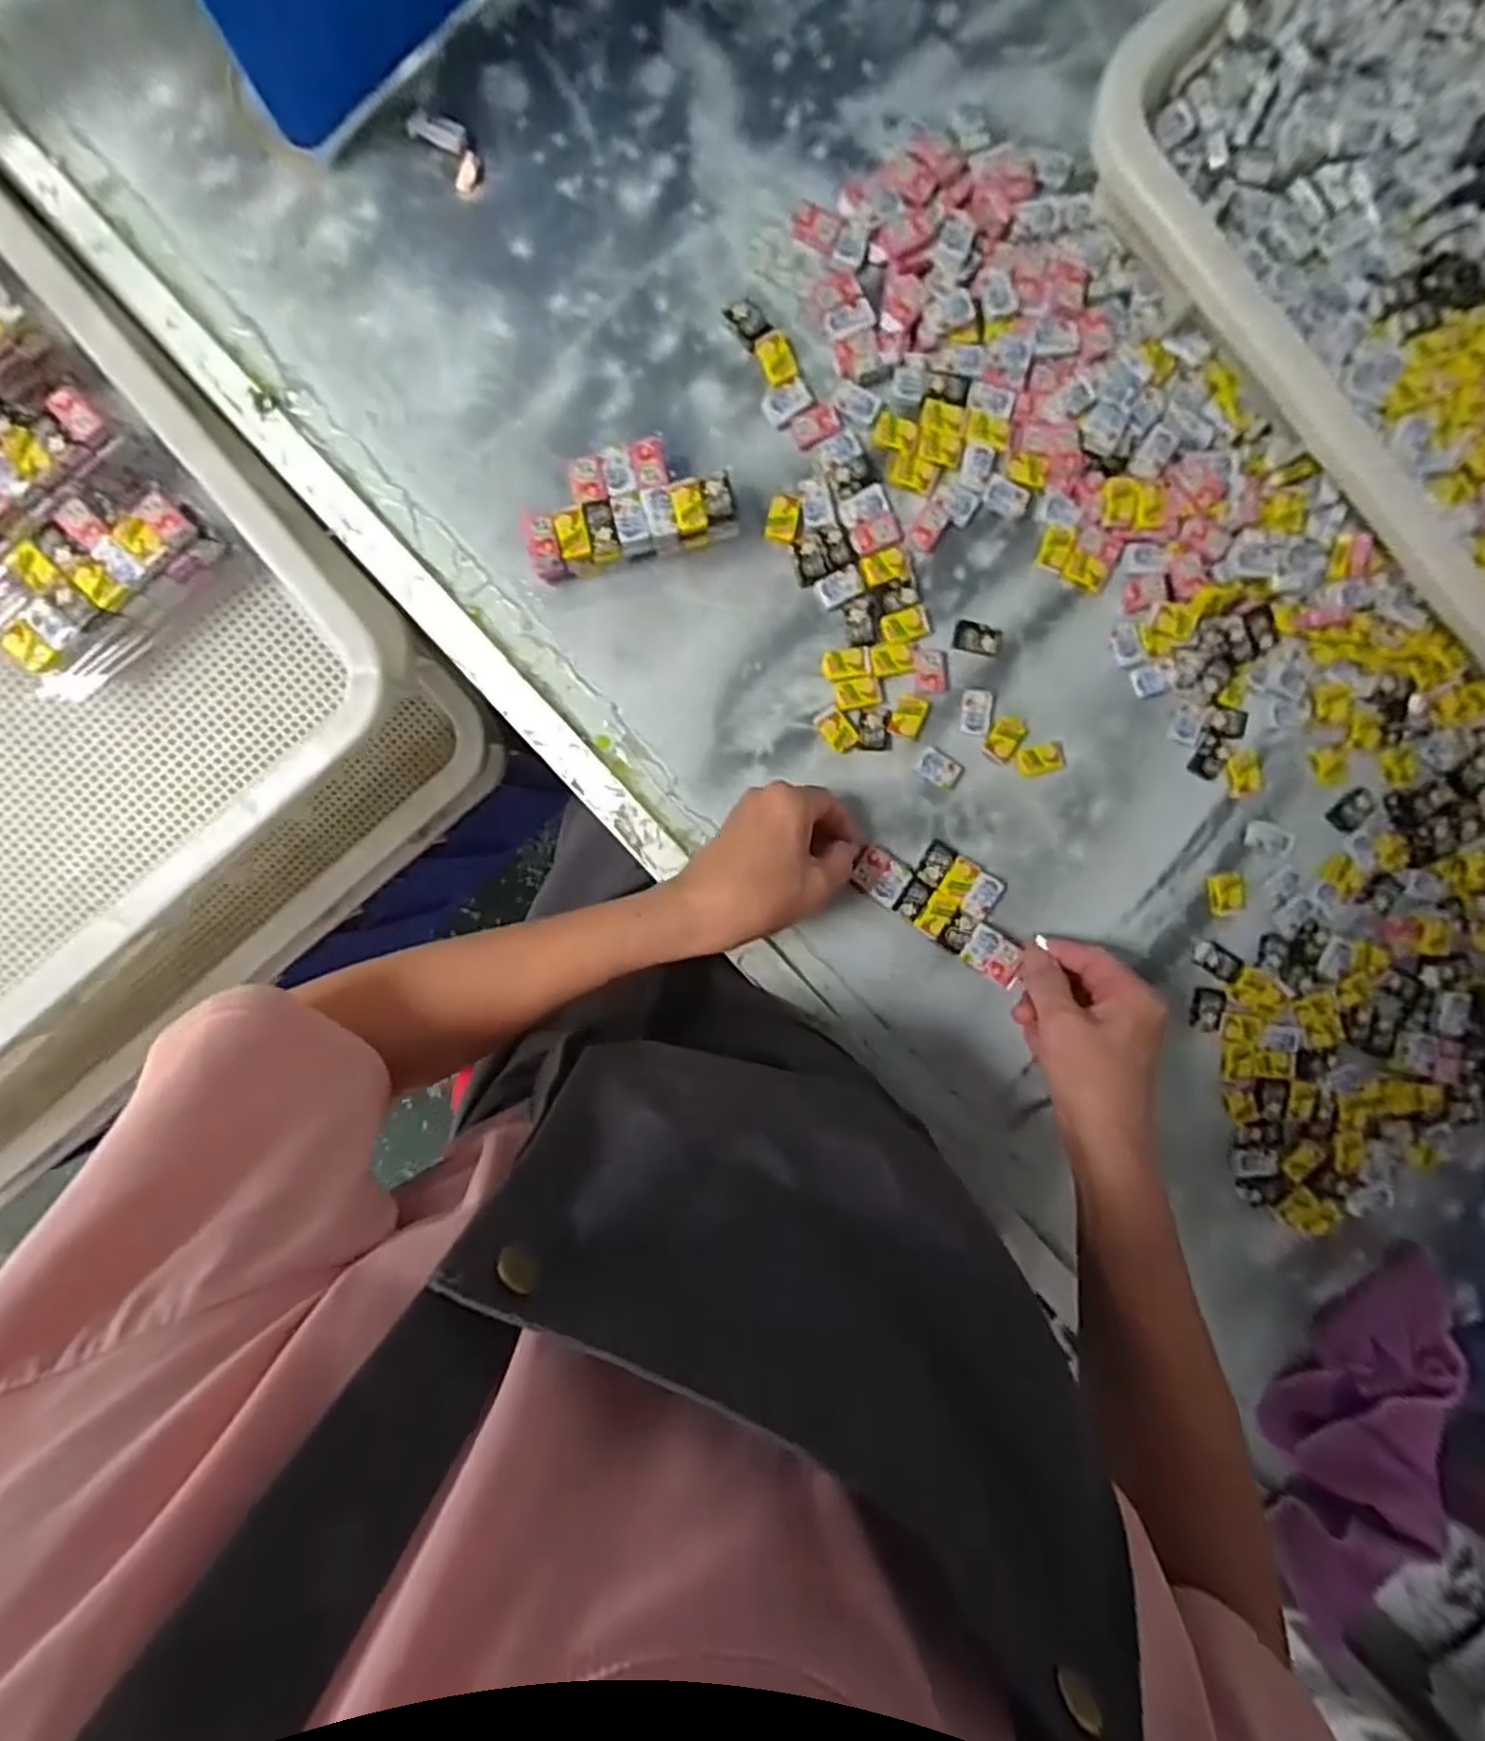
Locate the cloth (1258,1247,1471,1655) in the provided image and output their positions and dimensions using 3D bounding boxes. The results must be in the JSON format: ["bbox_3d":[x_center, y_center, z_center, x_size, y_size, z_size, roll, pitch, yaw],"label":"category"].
[{"bbox_3d":[0.407,0.373,0.485,0.108,0.052,0.239,17,96,-3],"label":"cloth"}]

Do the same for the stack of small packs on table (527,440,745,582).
[{"bbox_3d":[-0.065,-0.209,0.430,0.116,0.032,0.056,-16,94,-1],"label":"stack of small packs on table"}]

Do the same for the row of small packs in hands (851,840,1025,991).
[{"bbox_3d":[0.126,0.017,0.457,0.112,0.016,0.052,34,95,-4],"label":"row of small packs in hands"}]

